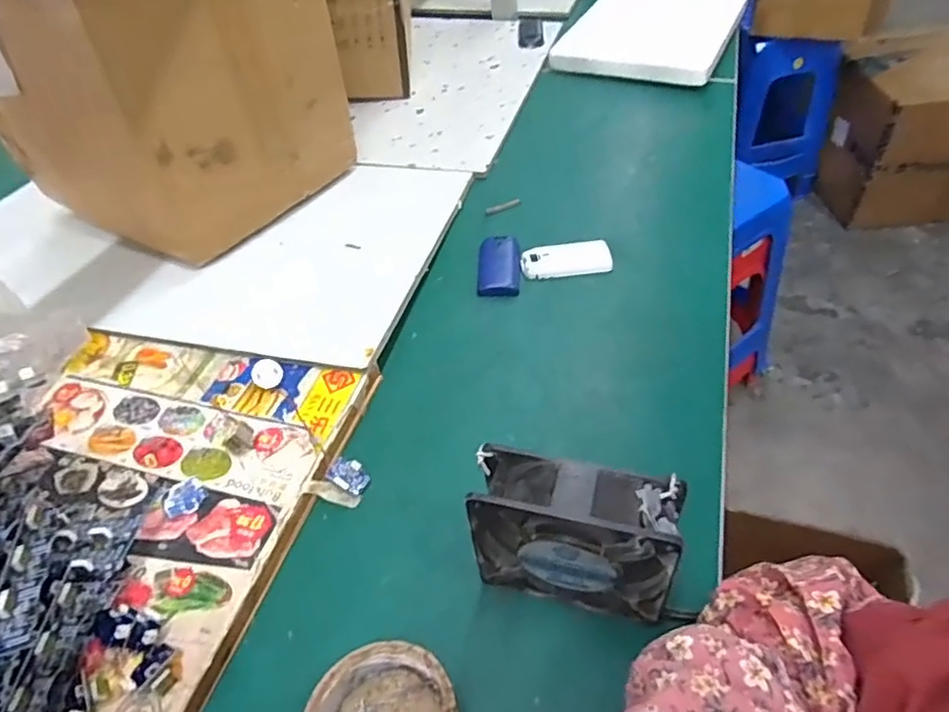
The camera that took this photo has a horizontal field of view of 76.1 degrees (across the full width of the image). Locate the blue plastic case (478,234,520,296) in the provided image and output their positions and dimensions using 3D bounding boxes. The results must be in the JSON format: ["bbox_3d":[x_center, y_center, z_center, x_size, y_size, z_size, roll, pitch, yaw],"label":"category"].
[{"bbox_3d":[0.027,-0.099,0.654,0.045,0.013,0.090,-1,47,6],"label":"blue plastic case"}]

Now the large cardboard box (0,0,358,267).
[{"bbox_3d":[-0.334,-0.303,0.674,0.248,0.287,0.284,22,53,25],"label":"large cardboard box"}]

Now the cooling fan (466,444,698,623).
[{"bbox_3d":[0.061,0.116,0.379,0.129,0.126,0.040,10,49,16],"label":"cooling fan"}]

